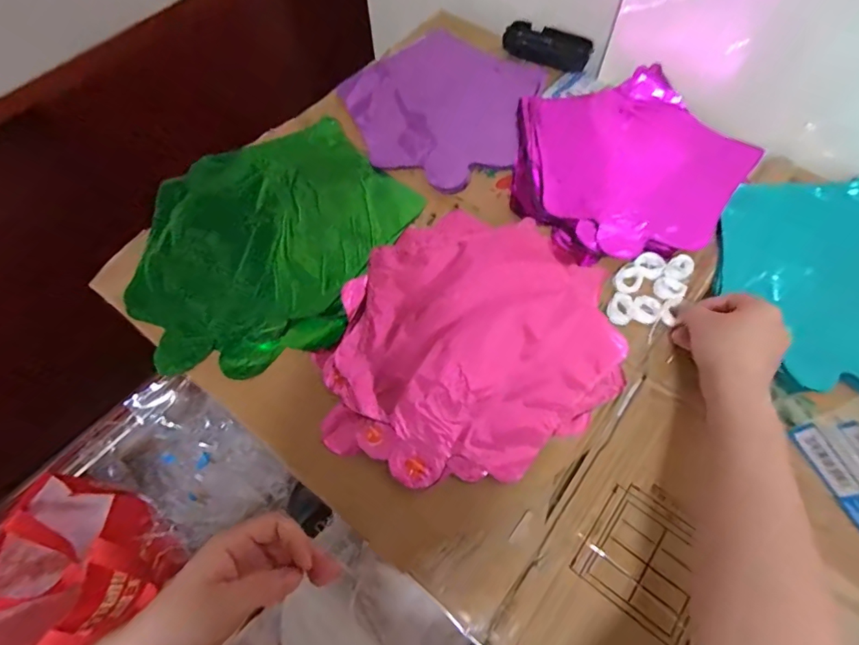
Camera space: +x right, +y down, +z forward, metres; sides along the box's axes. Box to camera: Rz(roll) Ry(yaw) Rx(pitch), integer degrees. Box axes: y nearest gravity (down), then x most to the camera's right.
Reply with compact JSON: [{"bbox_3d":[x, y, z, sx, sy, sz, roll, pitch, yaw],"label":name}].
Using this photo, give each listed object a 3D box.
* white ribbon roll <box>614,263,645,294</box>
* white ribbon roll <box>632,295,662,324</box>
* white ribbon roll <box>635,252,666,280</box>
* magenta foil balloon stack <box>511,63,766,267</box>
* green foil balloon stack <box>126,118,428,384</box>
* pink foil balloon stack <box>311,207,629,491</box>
[{"bbox_3d":[0.189,-0.041,0.439,0.024,0.004,0.035,34,68,17],"label":"white ribbon roll"},{"bbox_3d":[0.197,-0.013,0.422,0.024,0.004,0.027,24,66,13],"label":"white ribbon roll"},{"bbox_3d":[0.212,-0.055,0.445,0.023,0.007,0.026,-22,64,-10],"label":"white ribbon roll"},{"bbox_3d":[0.202,-0.173,0.501,0.245,0.026,0.235,-29,66,-13],"label":"magenta foil balloon stack"},{"bbox_3d":[-0.164,-0.085,0.471,0.277,0.020,0.252,-42,69,-18],"label":"green foil balloon stack"},{"bbox_3d":[0.032,0.009,0.414,0.254,0.012,0.238,-13,63,-5],"label":"pink foil balloon stack"}]

